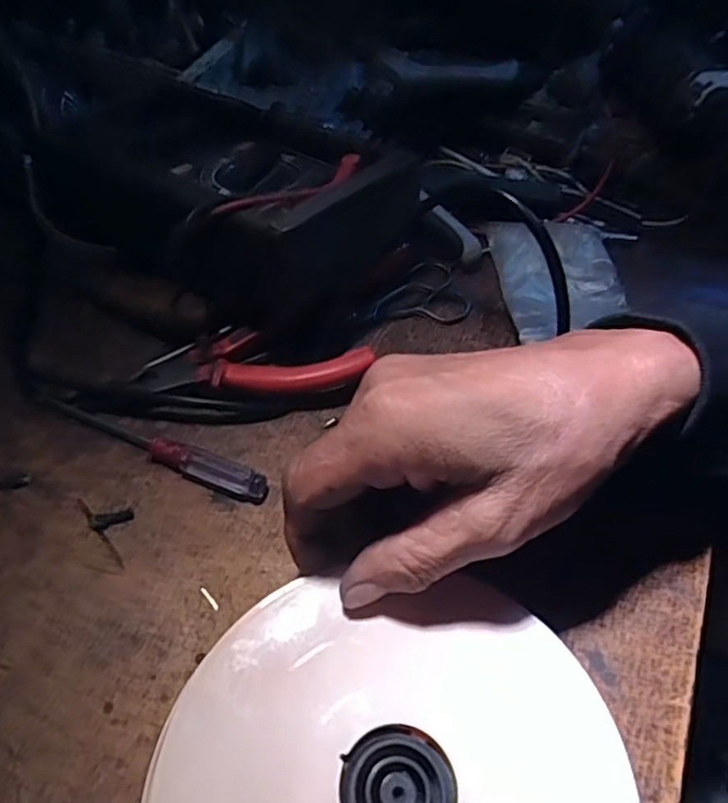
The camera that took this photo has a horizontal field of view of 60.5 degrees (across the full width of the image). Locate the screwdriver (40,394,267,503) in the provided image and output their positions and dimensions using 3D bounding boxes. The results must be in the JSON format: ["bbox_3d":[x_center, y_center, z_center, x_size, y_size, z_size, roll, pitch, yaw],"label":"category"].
[{"bbox_3d":[-0.100,0.018,0.291,0.121,0.009,0.015,22,54,14],"label":"screwdriver"}]

